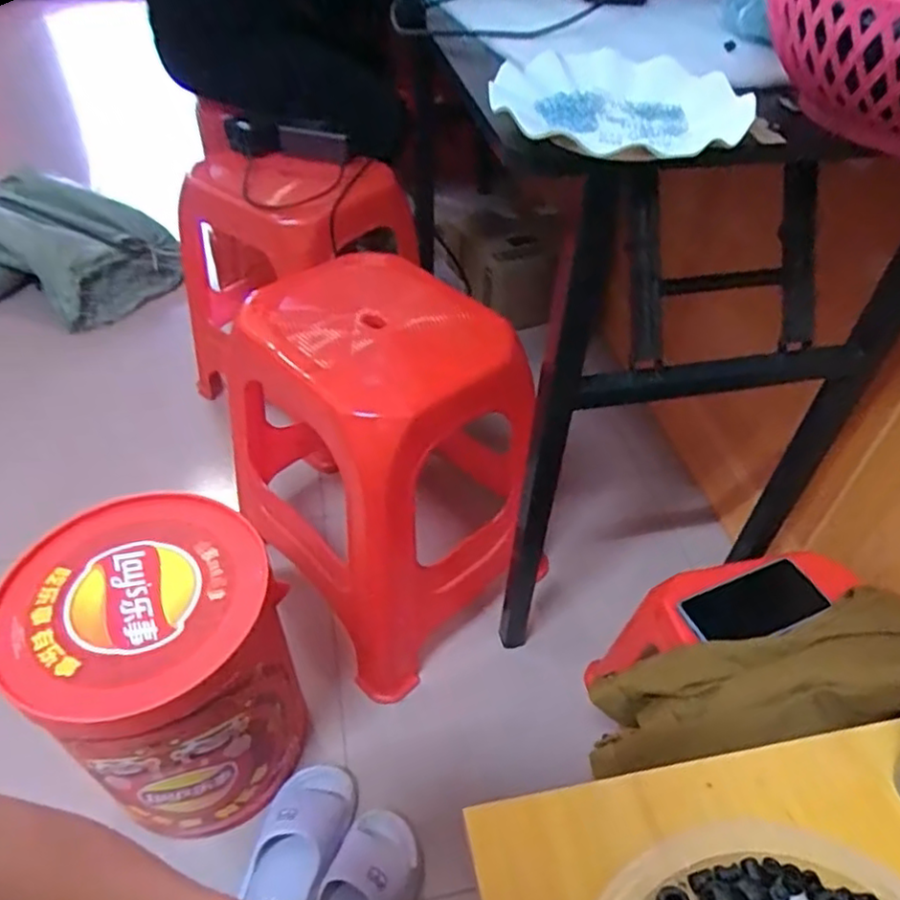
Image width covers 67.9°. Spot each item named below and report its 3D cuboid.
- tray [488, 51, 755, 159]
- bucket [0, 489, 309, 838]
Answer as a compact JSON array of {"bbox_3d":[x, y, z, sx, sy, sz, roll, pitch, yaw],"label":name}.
[{"bbox_3d":[0.124,-0.257,0.501,0.182,0.024,0.185,-1,45,-2],"label":"tray"},{"bbox_3d":[-0.316,0.246,0.765,0.250,0.301,0.240,1,45,-1],"label":"bucket"}]

